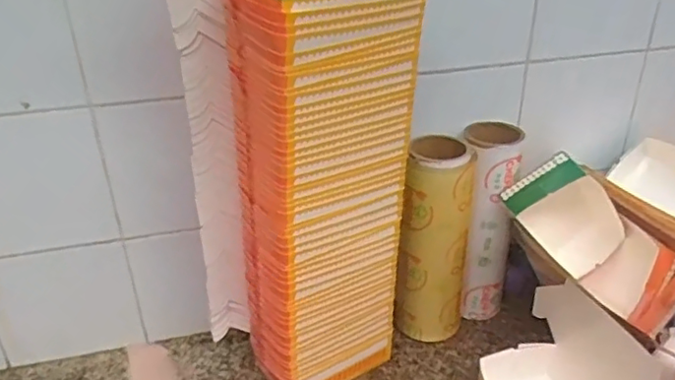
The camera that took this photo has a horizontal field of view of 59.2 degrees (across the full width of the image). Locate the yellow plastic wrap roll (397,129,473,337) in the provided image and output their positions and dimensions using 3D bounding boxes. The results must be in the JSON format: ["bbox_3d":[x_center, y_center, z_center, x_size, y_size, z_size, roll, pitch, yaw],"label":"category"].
[{"bbox_3d":[0.143,0.075,0.877,0.093,0.301,0.095,6,31,13],"label":"yellow plastic wrap roll"}]

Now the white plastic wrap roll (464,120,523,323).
[{"bbox_3d":[0.231,0.053,0.925,0.081,0.301,0.092,4,30,10],"label":"white plastic wrap roll"}]

